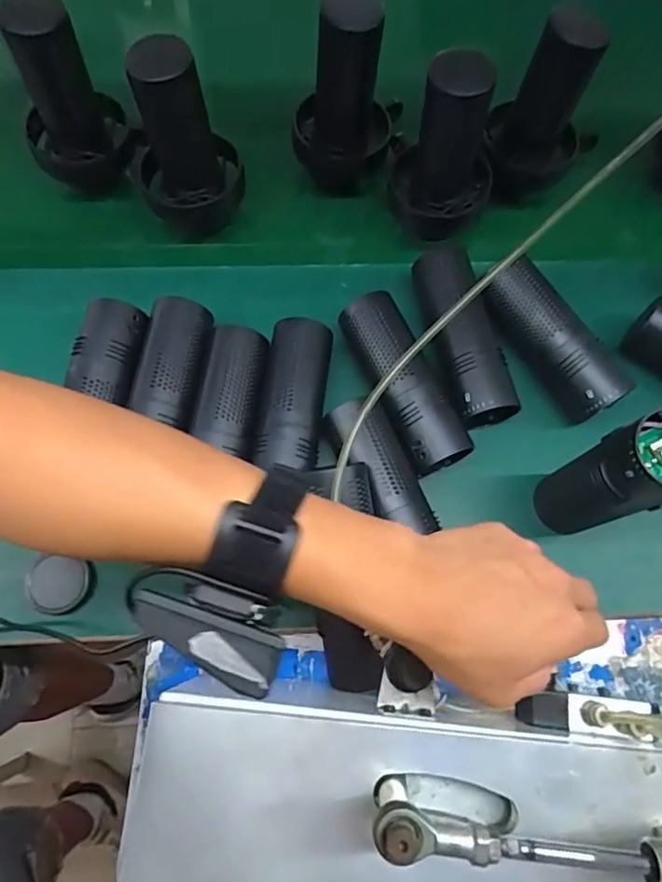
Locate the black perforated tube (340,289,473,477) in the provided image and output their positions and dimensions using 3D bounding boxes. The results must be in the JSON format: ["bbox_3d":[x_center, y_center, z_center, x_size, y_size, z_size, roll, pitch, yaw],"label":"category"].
[{"bbox_3d":[0.059,-0.049,0.484,0.056,0.051,0.163,-23,74,-8],"label":"black perforated tube"}]

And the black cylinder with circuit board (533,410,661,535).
[{"bbox_3d":[0.209,0.031,0.408,0.059,0.157,0.054,0,72,-1],"label":"black cylinder with circuit board"}]

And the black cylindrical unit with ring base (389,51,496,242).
[{"bbox_3d":[0.106,-0.272,0.499,0.097,0.164,0.087,15,72,4],"label":"black cylindrical unit with ring base"}]

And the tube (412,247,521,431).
[{"bbox_3d":[0.118,-0.093,0.504,0.065,0.060,0.164,-8,72,-4],"label":"tube"}]

